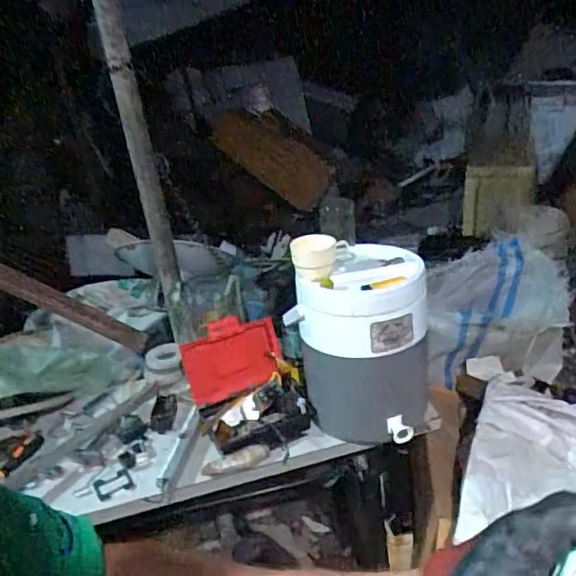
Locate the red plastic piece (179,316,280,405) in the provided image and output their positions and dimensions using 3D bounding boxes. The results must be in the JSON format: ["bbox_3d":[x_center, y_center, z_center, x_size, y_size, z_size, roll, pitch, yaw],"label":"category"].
[{"bbox_3d":[-0.114,0.137,1.155,0.191,0.146,0.036,-17,-1,0],"label":"red plastic piece"}]

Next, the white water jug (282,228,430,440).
[{"bbox_3d":[0.131,0.084,1.063,0.240,0.361,0.187,1,25,18],"label":"white water jug"}]

